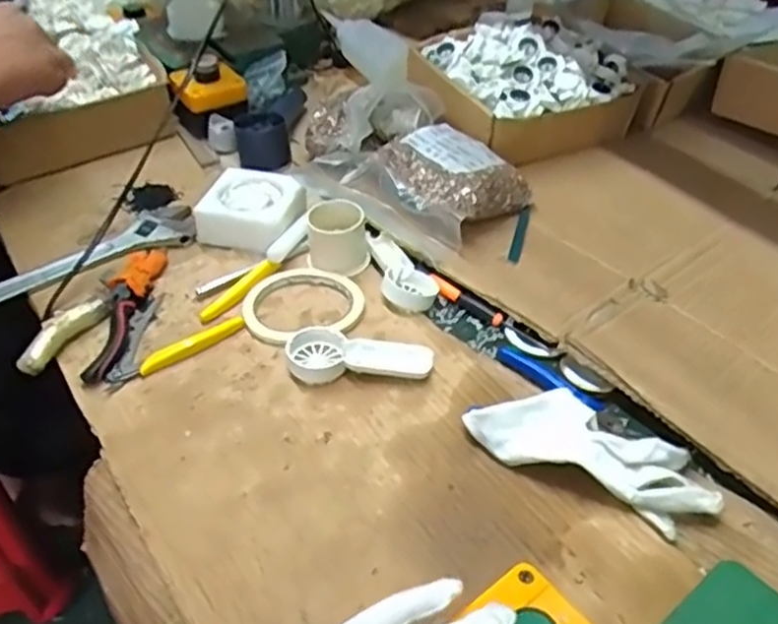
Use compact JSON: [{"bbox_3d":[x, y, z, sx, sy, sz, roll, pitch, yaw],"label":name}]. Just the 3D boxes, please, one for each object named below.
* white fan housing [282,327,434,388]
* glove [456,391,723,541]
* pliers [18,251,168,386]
[{"bbox_3d":[-0.023,0.034,0.565,0.113,0.016,0.049,5,41,3],"label":"white fan housing"},{"bbox_3d":[0.138,0.093,0.487,0.163,0.034,0.058,23,45,22],"label":"glove"},{"bbox_3d":[-0.238,-0.006,0.594,0.060,0.024,0.154,6,41,4],"label":"pliers"}]

